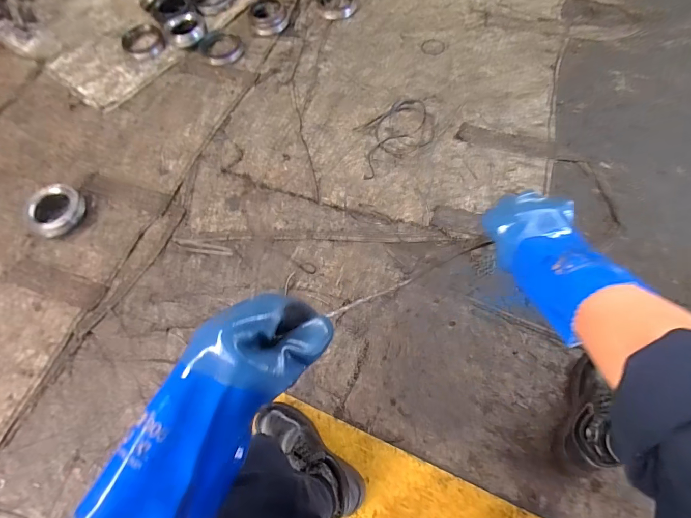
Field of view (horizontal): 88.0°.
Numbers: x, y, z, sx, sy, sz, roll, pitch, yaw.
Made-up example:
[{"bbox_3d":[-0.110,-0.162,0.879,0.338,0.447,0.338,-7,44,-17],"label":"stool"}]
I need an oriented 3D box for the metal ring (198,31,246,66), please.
[{"bbox_3d":[-0.457,-0.783,1.323,0.157,0.029,0.157,-1,66,2],"label":"metal ring"}]

